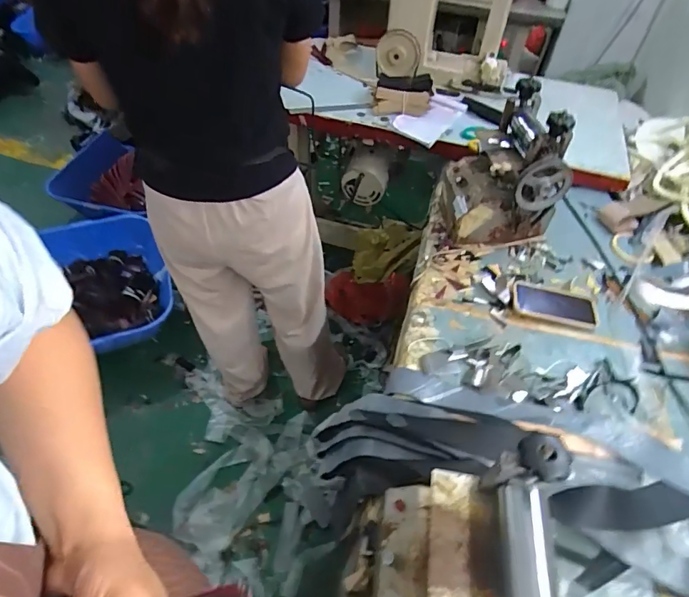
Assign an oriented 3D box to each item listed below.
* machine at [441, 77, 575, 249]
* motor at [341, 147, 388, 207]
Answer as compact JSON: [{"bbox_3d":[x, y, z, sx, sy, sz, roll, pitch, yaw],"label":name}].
[{"bbox_3d":[0.329,-0.262,0.929,0.181,0.288,0.189,-1,51,-4],"label":"machine"},{"bbox_3d":[0.063,-0.365,1.382,0.133,0.152,0.114,7,51,2],"label":"motor"}]

